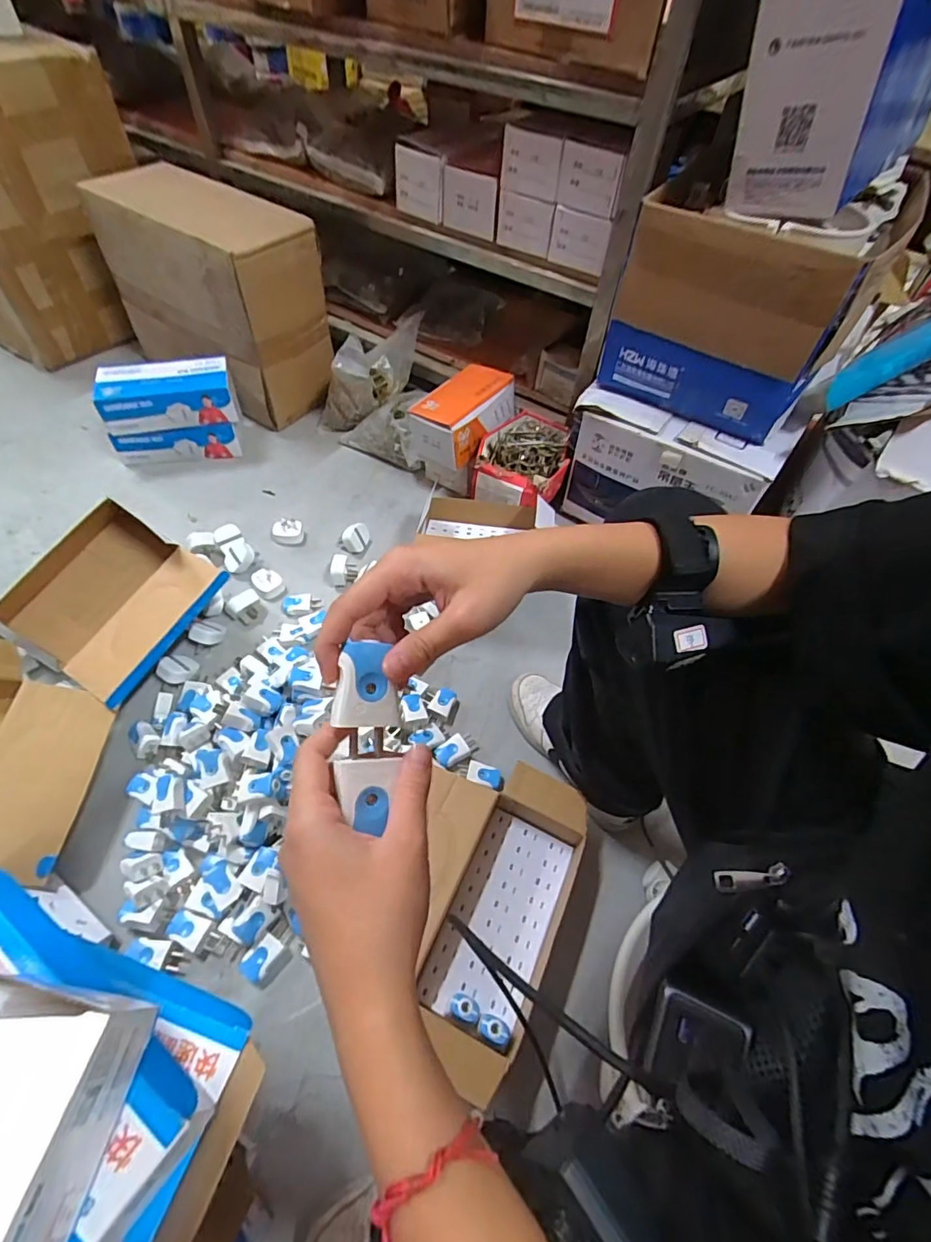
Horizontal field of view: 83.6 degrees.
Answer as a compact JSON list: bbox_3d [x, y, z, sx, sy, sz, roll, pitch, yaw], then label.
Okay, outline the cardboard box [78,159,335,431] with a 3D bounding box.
[{"bbox_3d":[-0.494,-0.649,1.062,0.392,0.363,0.215,32,59,18],"label":"cardboard box"}]

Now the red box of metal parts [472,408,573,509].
[{"bbox_3d":[0.099,-0.290,0.925,0.158,0.079,0.183,10,55,3],"label":"red box of metal parts"}]

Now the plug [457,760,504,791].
[{"bbox_3d":[0.020,0.202,0.678,0.062,0.026,0.031,16,55,8],"label":"plug"}]

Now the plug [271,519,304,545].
[{"bbox_3d":[-0.320,-0.163,0.935,0.054,0.032,0.042,-14,57,-14],"label":"plug"}]

